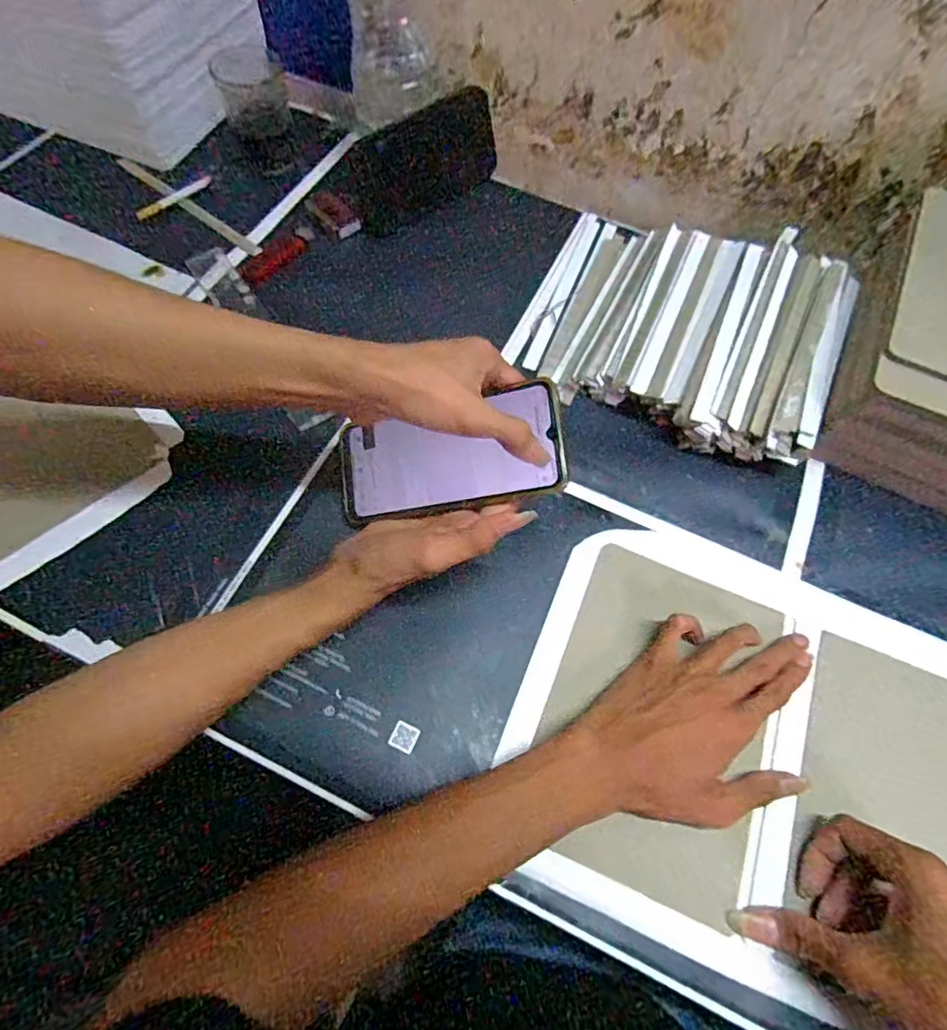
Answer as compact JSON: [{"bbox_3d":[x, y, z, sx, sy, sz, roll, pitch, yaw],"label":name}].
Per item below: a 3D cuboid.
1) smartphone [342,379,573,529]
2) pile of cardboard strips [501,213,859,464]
[{"bbox_3d":[-0.022,-0.041,0.397,0.172,0.012,0.075,-9,82,21],"label":"smartphone"},{"bbox_3d":[0.191,-0.182,0.517,0.271,0.046,0.250,27,65,9],"label":"pile of cardboard strips"}]

